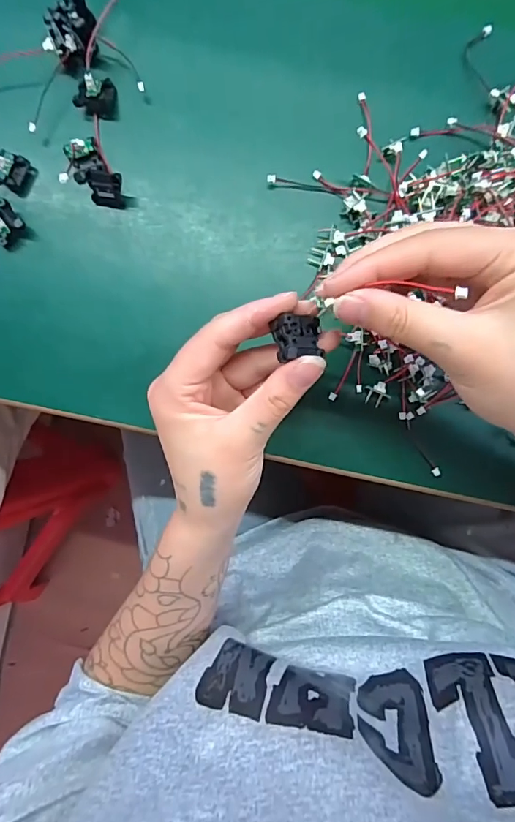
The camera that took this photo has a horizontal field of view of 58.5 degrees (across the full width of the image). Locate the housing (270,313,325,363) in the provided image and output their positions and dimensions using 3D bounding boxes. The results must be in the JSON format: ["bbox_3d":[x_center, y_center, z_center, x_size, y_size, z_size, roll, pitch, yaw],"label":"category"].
[{"bbox_3d":[0.020,-0.035,0.216,0.022,0.010,0.022,-4,91,1],"label":"housing"}]

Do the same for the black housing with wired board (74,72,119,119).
[{"bbox_3d":[-0.101,-0.198,0.287,0.023,0.015,0.020,2,91,0],"label":"black housing with wired board"}]

